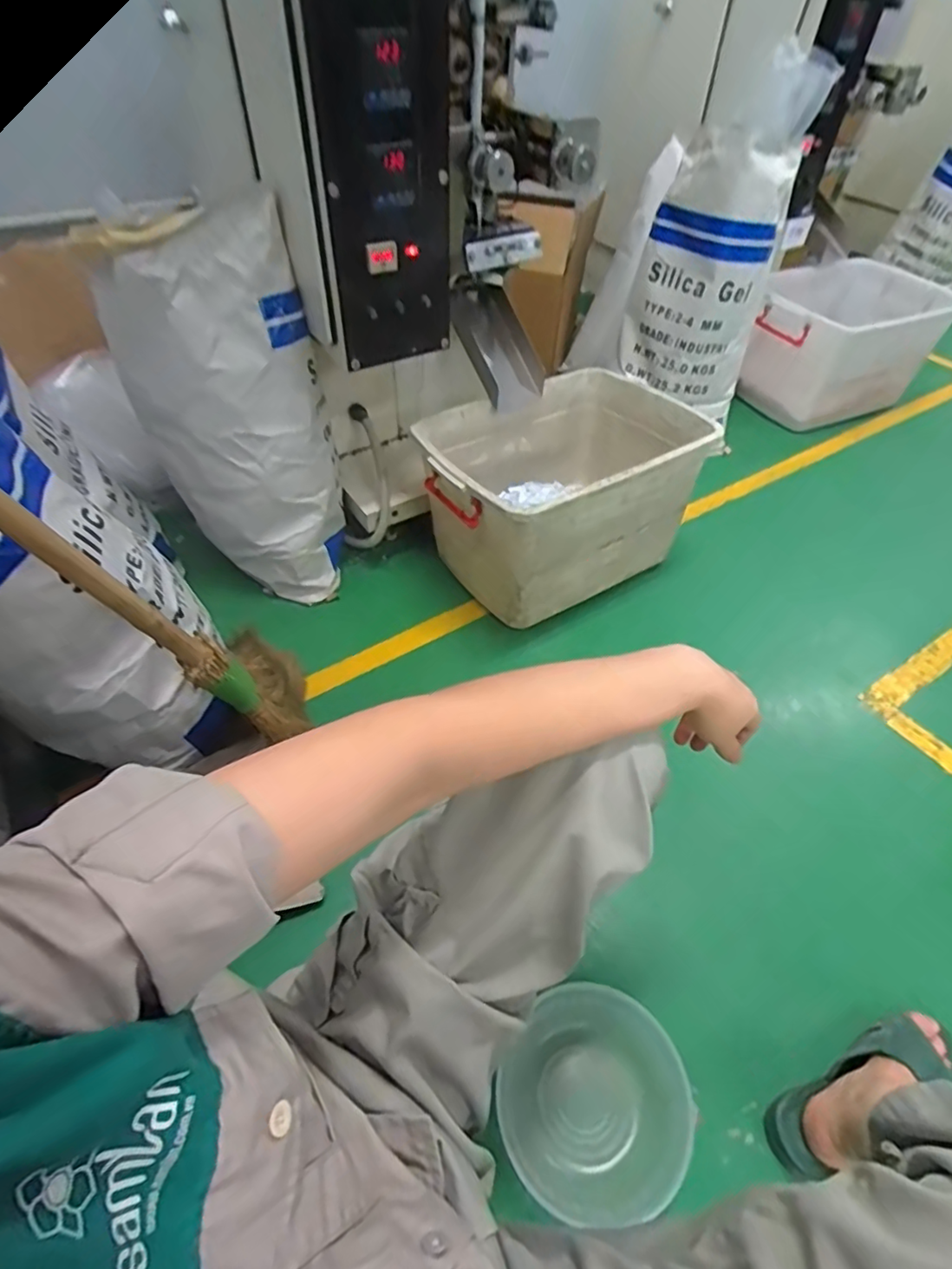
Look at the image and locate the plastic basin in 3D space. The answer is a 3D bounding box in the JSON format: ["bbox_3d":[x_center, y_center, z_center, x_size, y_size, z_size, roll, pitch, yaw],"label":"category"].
[{"bbox_3d":[0.137,0.545,0.695,0.206,0.075,0.209,1,48,-1],"label":"plastic basin"}]

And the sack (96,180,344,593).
[{"bbox_3d":[-0.438,-0.372,1.097,0.320,0.600,0.272,-13,50,-14],"label":"sack"}]

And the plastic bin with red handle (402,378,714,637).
[{"bbox_3d":[0.167,-0.327,1.289,0.567,0.296,0.449,-27,54,-24],"label":"plastic bin with red handle"}]

